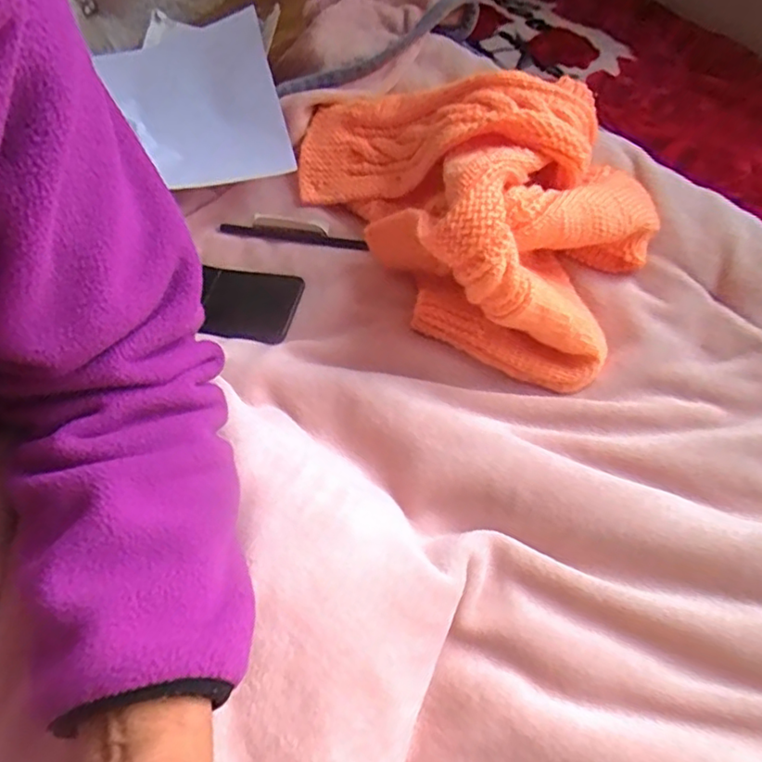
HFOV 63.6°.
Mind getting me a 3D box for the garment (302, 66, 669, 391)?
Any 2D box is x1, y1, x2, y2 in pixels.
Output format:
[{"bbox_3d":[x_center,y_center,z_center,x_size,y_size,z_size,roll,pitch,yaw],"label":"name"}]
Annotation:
[{"bbox_3d":[0.053,-0.148,0.502,0.324,0.141,0.206,22,62,12],"label":"garment"}]

